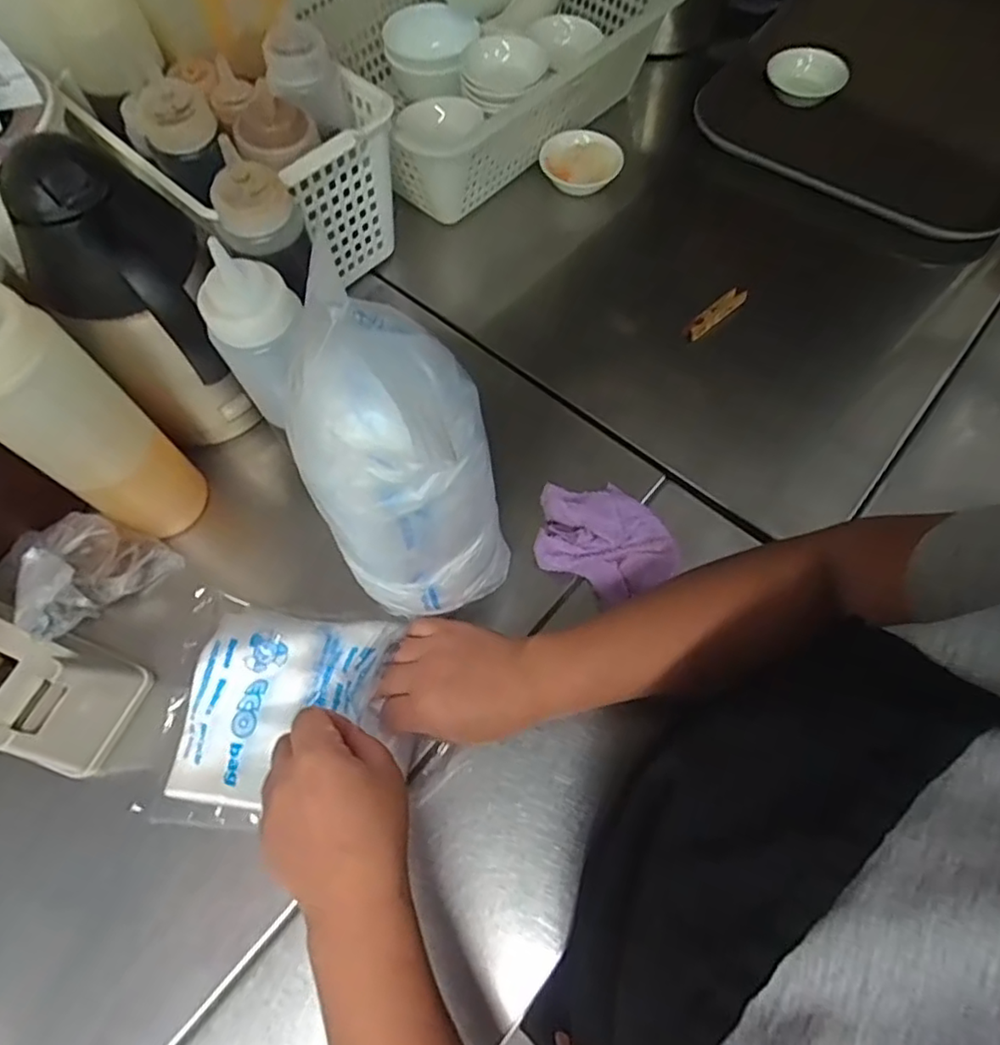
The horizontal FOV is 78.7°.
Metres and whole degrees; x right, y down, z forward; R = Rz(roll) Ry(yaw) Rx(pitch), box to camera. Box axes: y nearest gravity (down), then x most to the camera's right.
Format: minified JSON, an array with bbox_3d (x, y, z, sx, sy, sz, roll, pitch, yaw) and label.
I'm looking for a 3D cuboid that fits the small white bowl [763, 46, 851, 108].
[{"bbox_3d":[0.351,-0.513,0.700,0.084,0.034,0.074,20,68,9],"label":"small white bowl"}]

